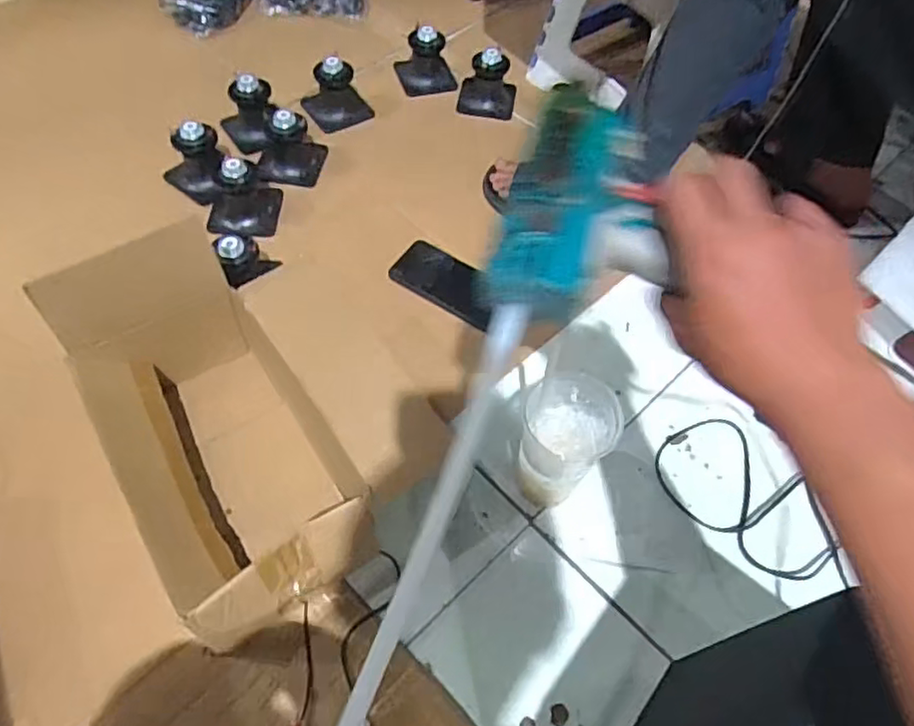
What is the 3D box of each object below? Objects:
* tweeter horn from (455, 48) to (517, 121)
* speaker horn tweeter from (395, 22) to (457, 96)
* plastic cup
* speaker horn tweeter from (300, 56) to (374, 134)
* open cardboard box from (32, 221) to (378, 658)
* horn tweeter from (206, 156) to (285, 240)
[{"bbox_3d":[0.053,-0.455,1.051,0.092,0.091,0.071,13,57,4],"label":"tweeter horn"},{"bbox_3d":[-0.050,-0.504,1.078,0.095,0.082,0.076,-8,58,-9],"label":"speaker horn tweeter"},{"bbox_3d":[0.100,0.089,0.687,0.099,0.116,0.082,-37,66,-25],"label":"plastic cup"},{"bbox_3d":[-0.190,-0.430,1.016,0.096,0.095,0.080,-28,63,-21],"label":"speaker horn tweeter"},{"bbox_3d":[-0.236,0.067,0.640,0.175,0.176,0.352,-27,63,-20],"label":"open cardboard box"},{"bbox_3d":[-0.291,-0.231,0.878,0.092,0.079,0.087,7,56,0],"label":"horn tweeter"}]

